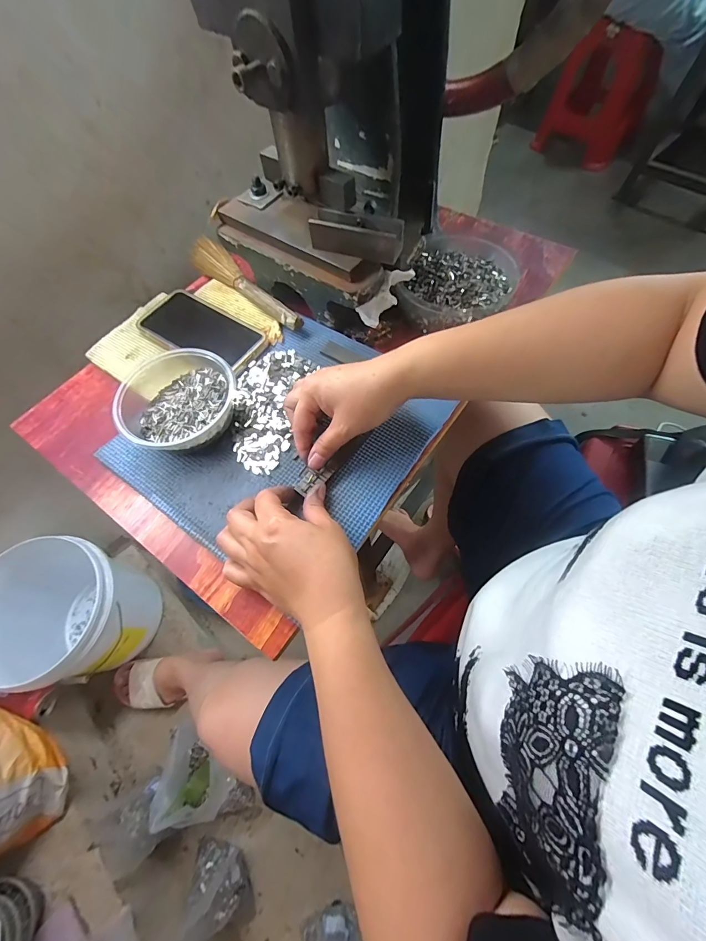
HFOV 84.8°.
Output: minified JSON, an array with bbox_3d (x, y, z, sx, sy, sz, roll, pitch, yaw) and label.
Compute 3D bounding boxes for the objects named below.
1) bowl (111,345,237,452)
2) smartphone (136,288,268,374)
[{"bbox_3d":[-0.183,-0.067,0.388,0.128,0.048,0.115,7,64,7],"label":"bowl"},{"bbox_3d":[-0.177,-0.165,0.452,0.152,0.007,0.075,30,69,17],"label":"smartphone"}]

